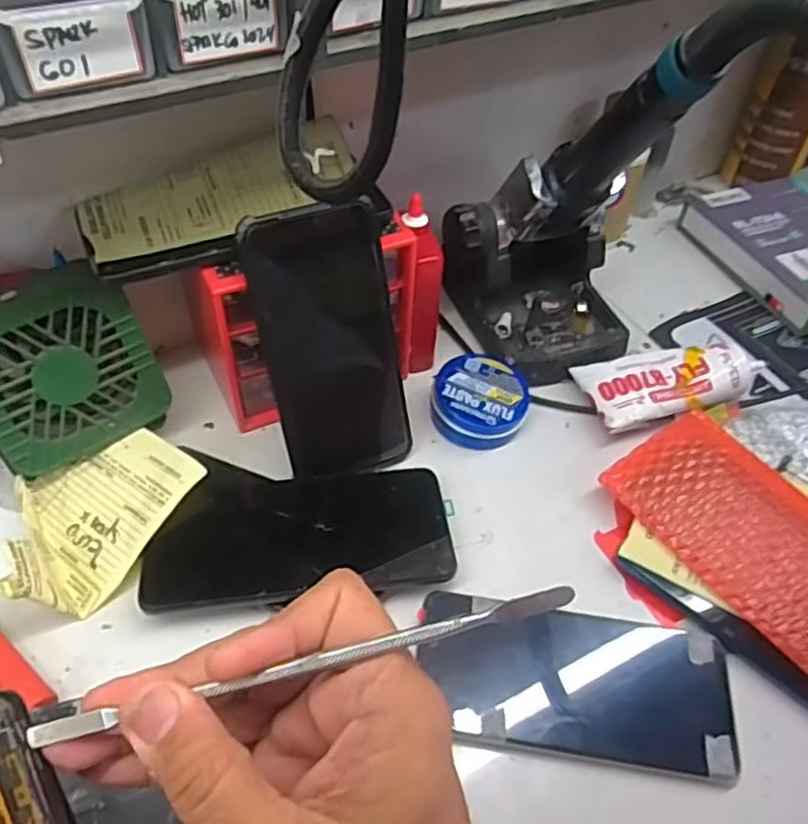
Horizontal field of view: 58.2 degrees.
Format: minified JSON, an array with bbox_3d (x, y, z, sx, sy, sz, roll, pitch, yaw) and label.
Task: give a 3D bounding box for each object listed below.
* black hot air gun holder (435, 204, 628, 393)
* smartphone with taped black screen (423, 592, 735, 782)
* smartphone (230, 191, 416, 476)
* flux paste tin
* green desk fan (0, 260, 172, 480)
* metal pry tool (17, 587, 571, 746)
[{"bbox_3d":[0.099,-0.087,0.515,0.110,0.099,0.109,-20,54,-19],"label":"black hot air gun holder"},{"bbox_3d":[0.089,0.137,0.368,0.154,0.014,0.075,6,49,2],"label":"smartphone with taped black screen"},{"bbox_3d":[-0.040,-0.035,0.415,0.077,0.158,0.008,-19,29,-17],"label":"smartphone"},{"bbox_3d":[0.051,-0.007,0.484,0.062,0.030,0.062,2,49,-2],"label":"flux paste tin"},{"bbox_3d":[-0.197,-0.023,0.417,0.099,0.106,0.045,-31,35,-20],"label":"green desk fan"},{"bbox_3d":[-0.030,0.078,0.225,0.169,0.007,0.006,-15,48,-1],"label":"metal pry tool"}]

